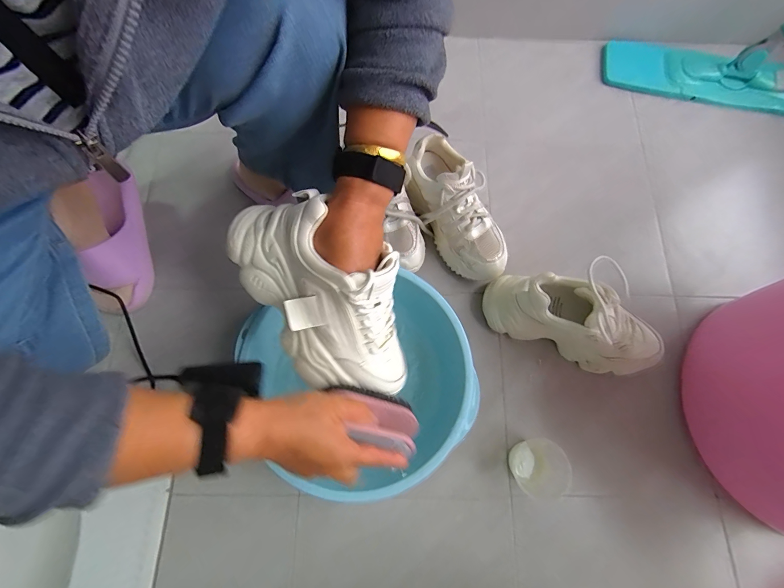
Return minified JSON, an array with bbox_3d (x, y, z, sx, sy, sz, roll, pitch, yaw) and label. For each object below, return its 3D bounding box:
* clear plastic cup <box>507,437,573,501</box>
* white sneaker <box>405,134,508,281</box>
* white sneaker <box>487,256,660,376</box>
[{"bbox_3d":[0.199,0.240,0.483,0.063,0.062,0.079,-21,77,-10],"label":"clear plastic cup"},{"bbox_3d":[0.099,-0.127,0.527,0.087,0.113,0.228,-28,89,-10],"label":"white sneaker"},{"bbox_3d":[0.262,0.037,0.499,0.248,0.141,0.089,23,74,5],"label":"white sneaker"}]

